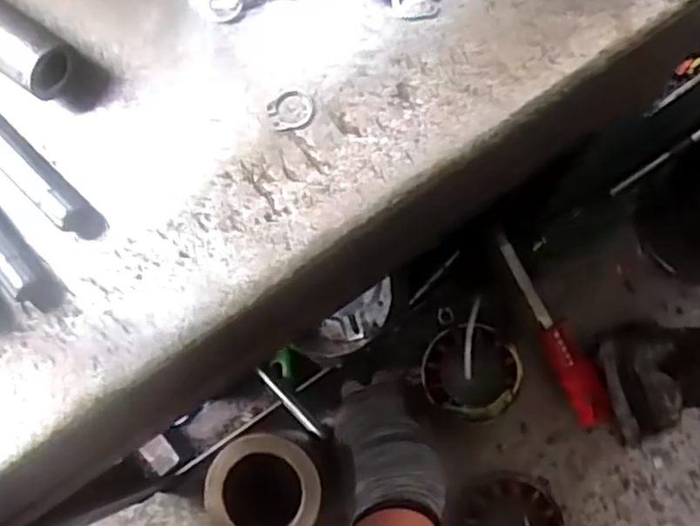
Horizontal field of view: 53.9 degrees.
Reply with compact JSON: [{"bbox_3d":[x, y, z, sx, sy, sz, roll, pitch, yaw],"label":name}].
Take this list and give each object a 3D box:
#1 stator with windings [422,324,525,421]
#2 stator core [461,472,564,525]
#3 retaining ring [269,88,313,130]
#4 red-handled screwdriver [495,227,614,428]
[{"bbox_3d":[0.108,0.096,0.616,0.082,0.044,0.077,-1,81,5],"label":"stator with windings"},{"bbox_3d":[0.139,0.226,0.601,0.086,0.040,0.086,-1,81,5],"label":"stator core"},{"bbox_3d":[-0.020,-0.052,0.232,0.015,0.004,0.014,0,81,2],"label":"retaining ring"},{"bbox_3d":[0.184,0.058,0.622,0.032,0.034,0.194,-27,80,1],"label":"red-handled screwdriver"}]

